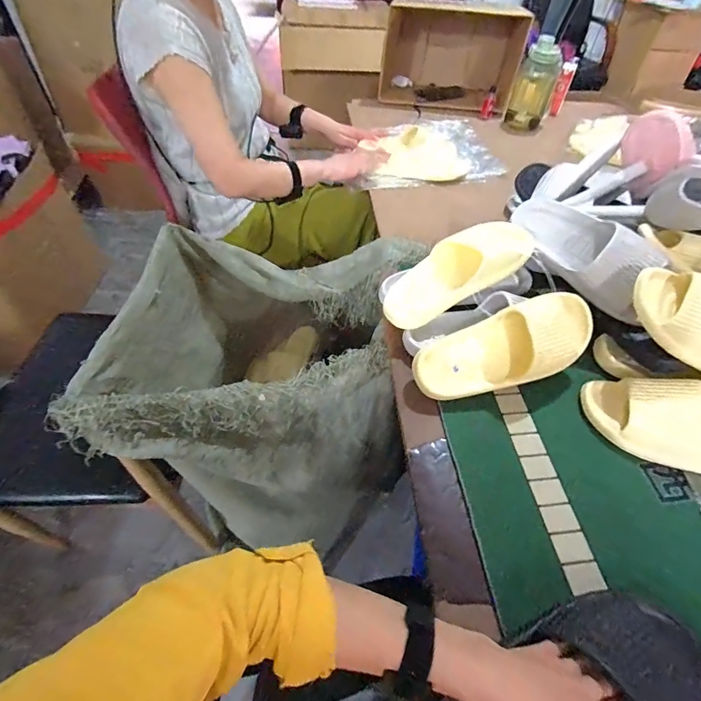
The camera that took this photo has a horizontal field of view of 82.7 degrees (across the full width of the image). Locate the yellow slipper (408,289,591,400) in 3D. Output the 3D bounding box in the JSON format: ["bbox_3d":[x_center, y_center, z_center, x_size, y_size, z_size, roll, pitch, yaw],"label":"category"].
[{"bbox_3d":[0.218,0.000,0.551,0.262,0.078,0.108,-21,90,0],"label":"yellow slipper"}]

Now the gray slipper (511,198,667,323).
[{"bbox_3d":[0.354,-0.155,0.609,0.099,0.082,0.245,-23,54,-21],"label":"gray slipper"}]

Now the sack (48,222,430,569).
[{"bbox_3d":[-0.142,0.062,0.822,0.462,0.444,0.510,6,49,2],"label":"sack"}]

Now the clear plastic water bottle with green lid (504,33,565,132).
[{"bbox_3d":[0.542,-0.783,1.180,0.117,0.212,0.088,20,51,14],"label":"clear plastic water bottle with green lid"}]

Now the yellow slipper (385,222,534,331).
[{"bbox_3d":[0.166,-0.122,0.615,0.254,0.068,0.088,-32,54,3],"label":"yellow slipper"}]

